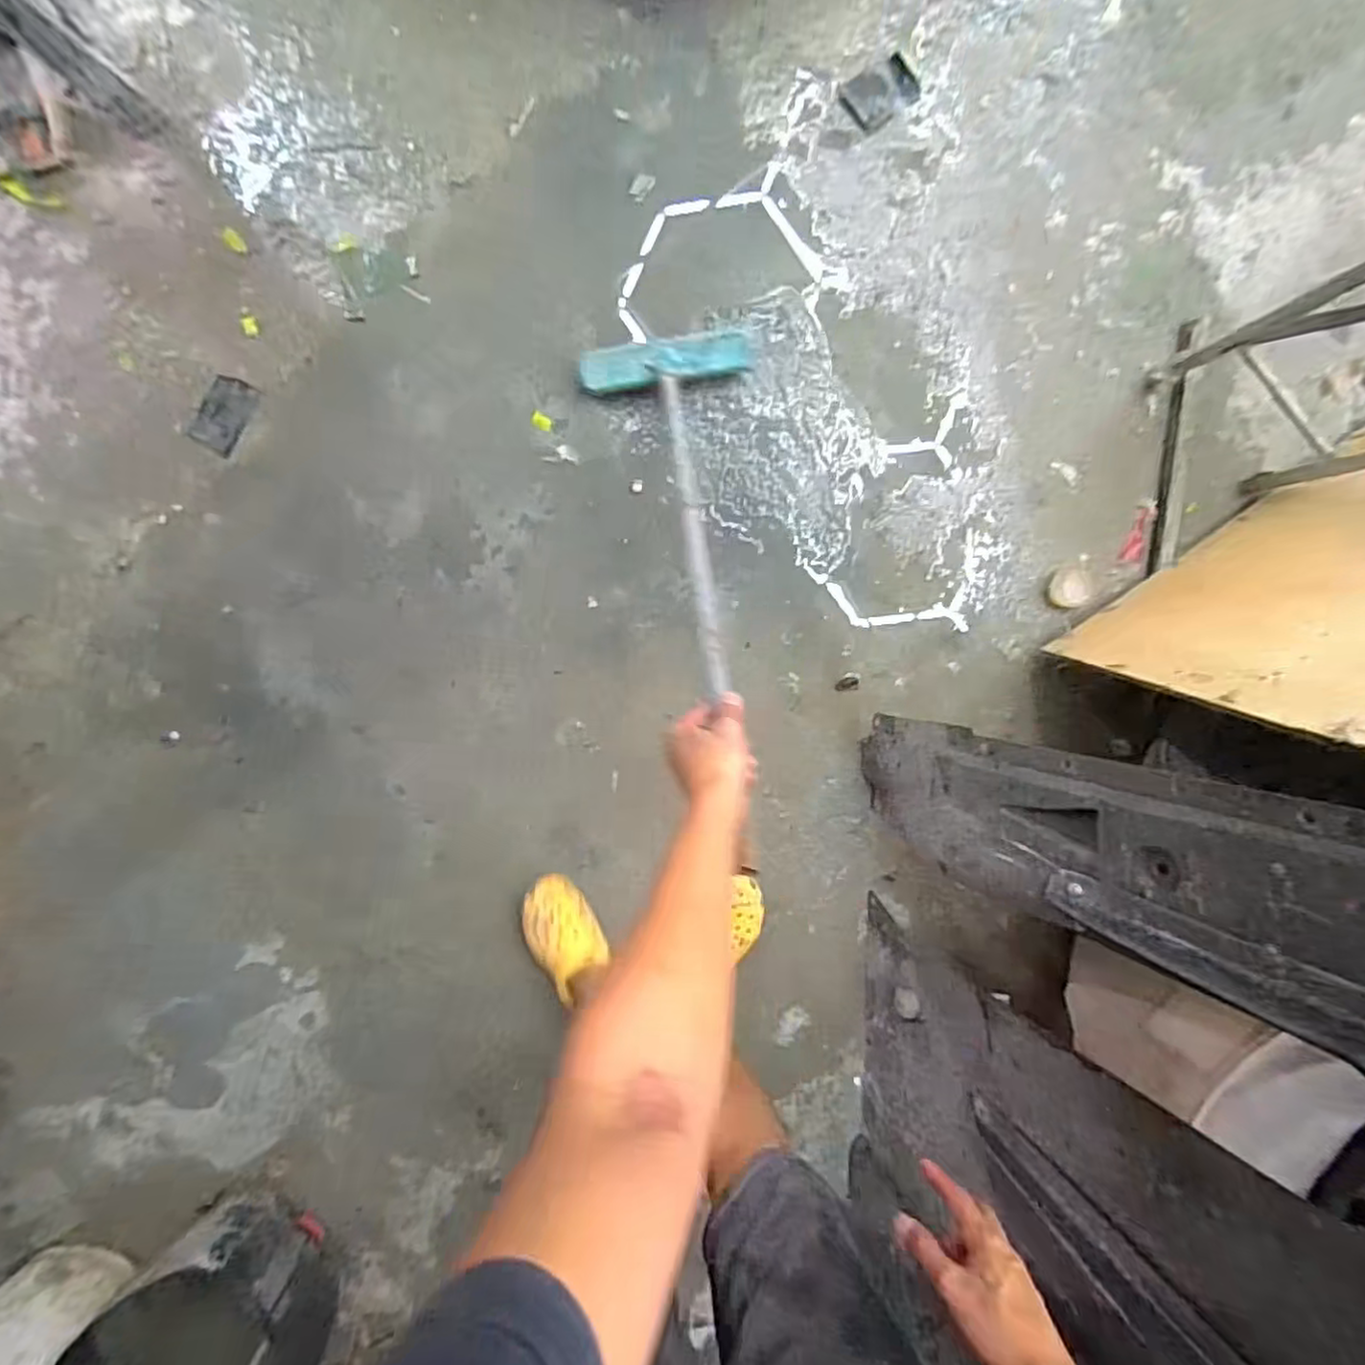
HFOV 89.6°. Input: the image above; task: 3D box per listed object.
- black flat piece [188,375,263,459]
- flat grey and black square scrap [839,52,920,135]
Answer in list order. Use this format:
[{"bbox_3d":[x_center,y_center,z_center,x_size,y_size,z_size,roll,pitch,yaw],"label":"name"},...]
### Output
[{"bbox_3d":[-0.711,-0.415,1.065,0.076,0.004,0.116,29,95,-2],"label":"black flat piece"},{"bbox_3d":[0.291,-0.865,1.008,0.099,0.011,0.078,-35,94,4],"label":"flat grey and black square scrap"}]

